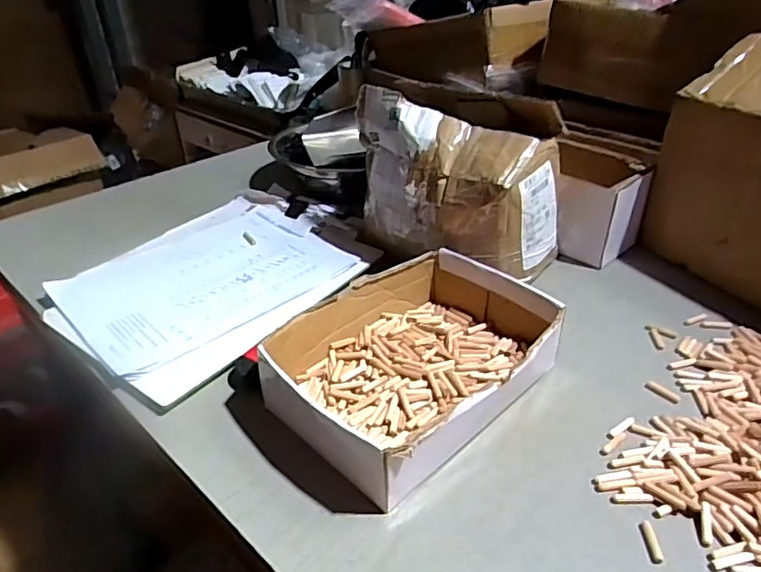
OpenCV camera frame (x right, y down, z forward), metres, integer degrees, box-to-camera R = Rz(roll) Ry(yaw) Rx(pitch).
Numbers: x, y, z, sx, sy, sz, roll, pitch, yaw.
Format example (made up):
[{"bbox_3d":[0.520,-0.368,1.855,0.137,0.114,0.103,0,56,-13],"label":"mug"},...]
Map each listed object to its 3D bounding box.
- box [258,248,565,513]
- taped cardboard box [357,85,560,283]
[{"bbox_3d":[0.030,0.062,0.506,0.189,0.065,0.247,24,41,35],"label":"box"},{"bbox_3d":[0.094,-0.115,0.654,0.157,0.190,0.210,-29,41,-35],"label":"taped cardboard box"}]

